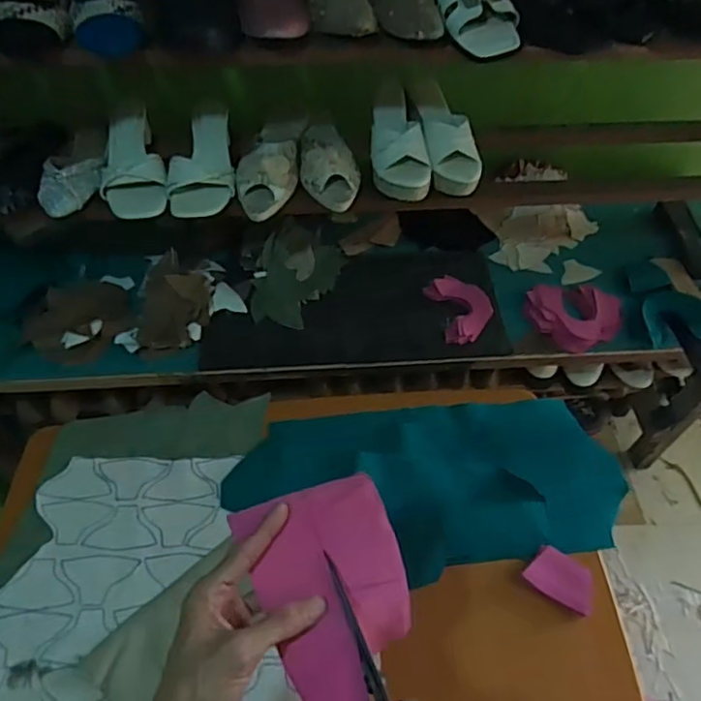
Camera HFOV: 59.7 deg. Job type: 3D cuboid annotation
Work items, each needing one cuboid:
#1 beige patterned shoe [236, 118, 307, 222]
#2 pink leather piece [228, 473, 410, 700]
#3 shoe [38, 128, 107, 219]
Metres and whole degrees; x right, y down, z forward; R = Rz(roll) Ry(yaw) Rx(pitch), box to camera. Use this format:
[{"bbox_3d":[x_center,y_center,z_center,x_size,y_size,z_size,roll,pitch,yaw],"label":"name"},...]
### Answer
[{"bbox_3d":[-0.120,-0.302,0.936,0.088,0.062,0.230,5,54,2],"label":"beige patterned shoe"},{"bbox_3d":[-0.014,0.223,0.455,0.121,0.047,0.240,-5,75,-5],"label":"pink leather piece"},{"bbox_3d":[-0.412,-0.268,0.923,0.082,0.057,0.195,-7,54,-6],"label":"shoe"}]

